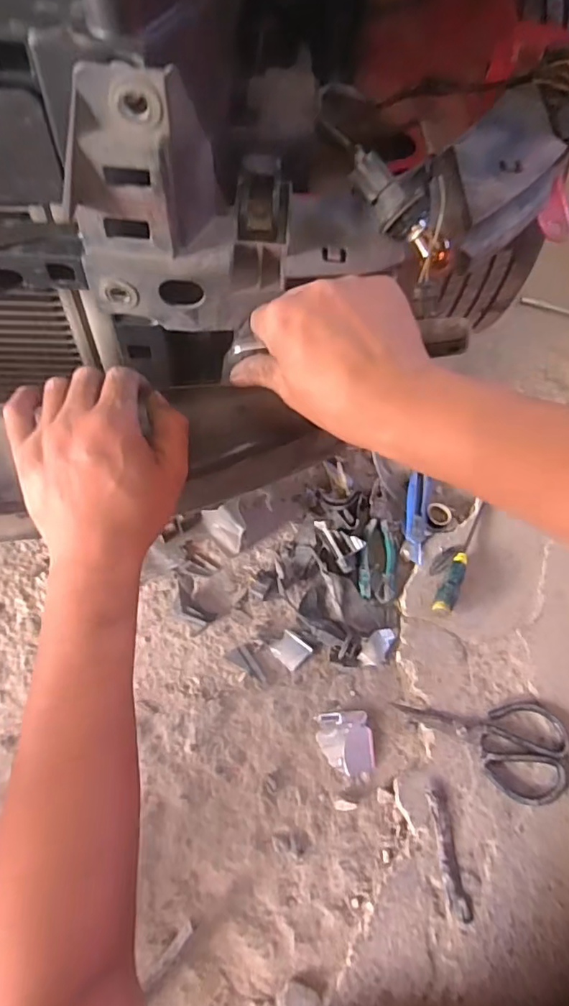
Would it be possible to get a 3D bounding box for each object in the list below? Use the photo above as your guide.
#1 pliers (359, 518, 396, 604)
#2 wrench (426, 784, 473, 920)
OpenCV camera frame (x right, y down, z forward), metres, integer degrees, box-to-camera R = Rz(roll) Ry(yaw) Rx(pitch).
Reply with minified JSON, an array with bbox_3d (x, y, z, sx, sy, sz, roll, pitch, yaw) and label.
[{"bbox_3d":[0.144,0.084,0.857,0.056,0.016,0.129,6,59,0],"label":"pliers"},{"bbox_3d":[0.195,0.413,0.665,0.024,0.006,0.135,-6,60,-7],"label":"wrench"}]

